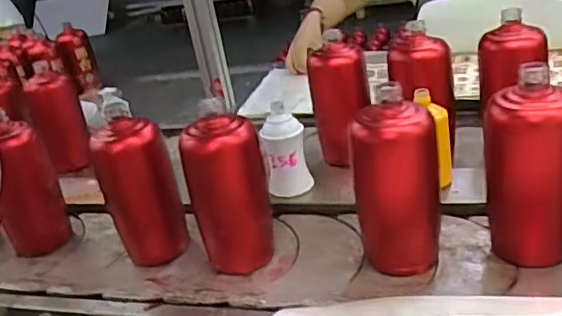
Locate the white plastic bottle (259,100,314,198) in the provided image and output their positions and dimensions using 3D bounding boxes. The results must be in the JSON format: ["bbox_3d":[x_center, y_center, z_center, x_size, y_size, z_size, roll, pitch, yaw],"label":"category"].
[{"bbox_3d":[0.007,-0.001,0.745,0.055,0.127,0.054,-10,23,2],"label":"white plastic bottle"}]

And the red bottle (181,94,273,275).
[{"bbox_3d":[-0.057,0.034,0.633,0.065,0.173,0.061,6,28,34],"label":"red bottle"}]

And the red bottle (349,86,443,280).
[{"bbox_3d":[0.115,0.032,0.572,0.070,0.181,0.064,-17,29,-19],"label":"red bottle"}]

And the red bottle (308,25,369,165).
[{"bbox_3d":[0.084,-0.082,0.824,0.071,0.167,0.059,-19,24,-19],"label":"red bottle"}]

